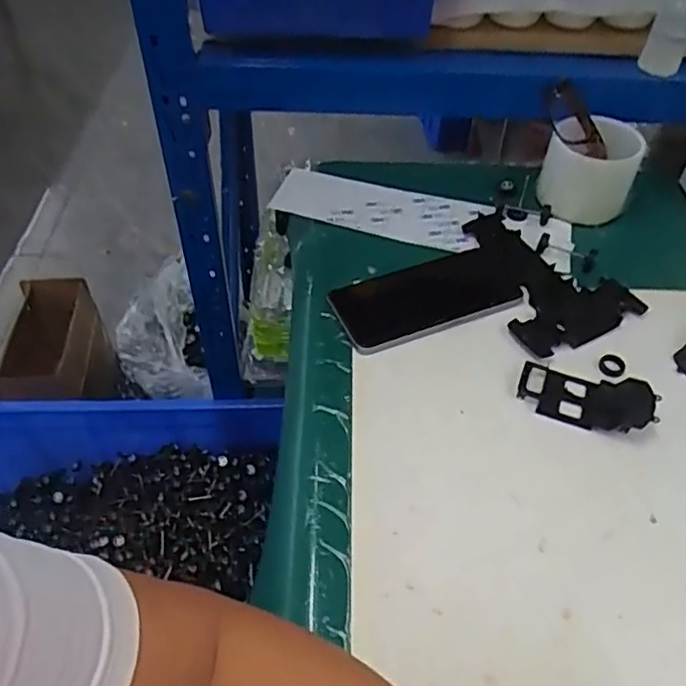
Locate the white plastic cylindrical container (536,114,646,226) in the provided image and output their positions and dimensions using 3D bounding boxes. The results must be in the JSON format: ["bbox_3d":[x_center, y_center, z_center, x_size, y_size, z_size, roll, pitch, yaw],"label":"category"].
[{"bbox_3d":[0.248,-0.179,0.631,0.089,0.075,0.096,17,51,13],"label":"white plastic cylindrical container"}]

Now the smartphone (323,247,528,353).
[{"bbox_3d":[0.074,-0.042,0.544,0.163,0.009,0.078,-17,52,-16],"label":"smartphone"}]

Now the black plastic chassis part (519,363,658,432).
[{"bbox_3d":[0.185,0.038,0.474,0.095,0.020,0.047,16,50,11],"label":"black plastic chassis part"}]

